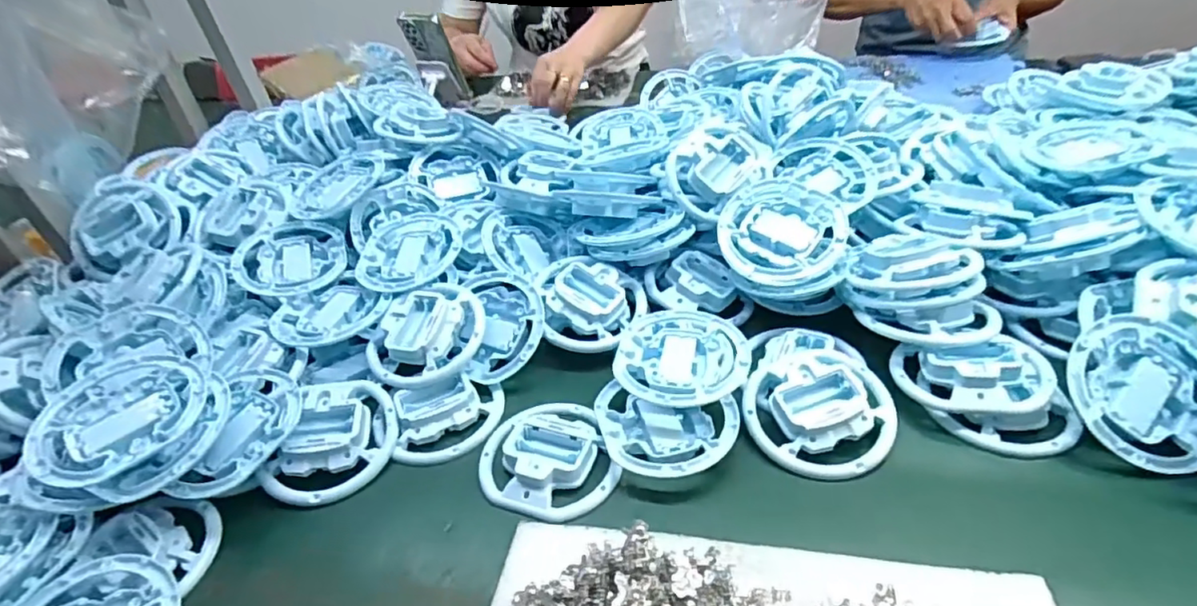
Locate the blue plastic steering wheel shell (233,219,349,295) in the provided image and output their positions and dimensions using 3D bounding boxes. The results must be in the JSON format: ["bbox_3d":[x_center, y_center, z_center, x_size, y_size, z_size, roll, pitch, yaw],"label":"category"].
[{"bbox_3d":[-0.301,-0.040,0.591,0.098,0.023,0.098,-19,54,-19],"label":"blue plastic steering wheel shell"}]

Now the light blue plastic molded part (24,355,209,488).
[{"bbox_3d":[-0.335,0.076,0.418,0.107,0.023,0.100,23,47,34],"label":"light blue plastic molded part"}]

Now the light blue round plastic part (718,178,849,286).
[{"bbox_3d":[0.164,-0.071,0.539,0.106,0.017,0.117,-8,59,10],"label":"light blue round plastic part"}]

